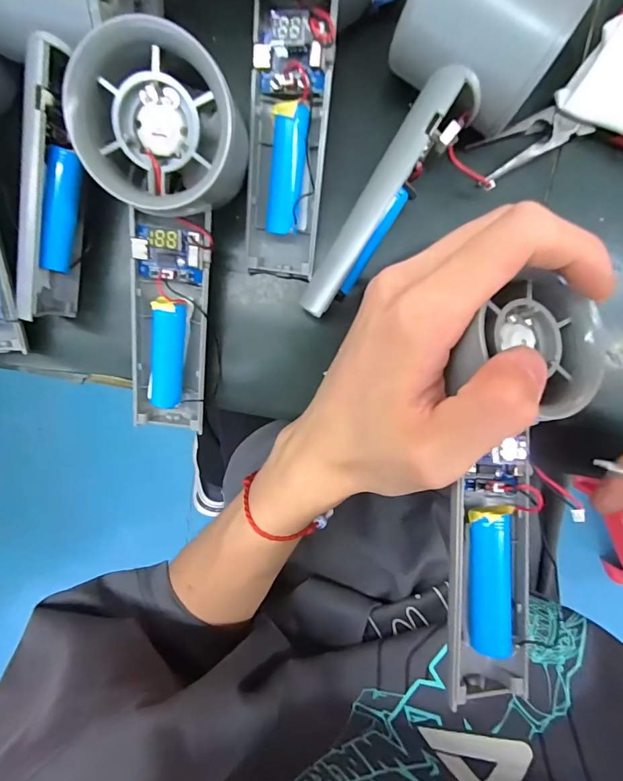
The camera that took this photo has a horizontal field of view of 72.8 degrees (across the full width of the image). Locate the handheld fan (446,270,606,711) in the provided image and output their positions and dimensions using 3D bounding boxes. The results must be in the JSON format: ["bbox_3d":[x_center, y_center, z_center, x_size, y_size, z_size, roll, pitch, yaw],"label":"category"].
[{"bbox_3d":[0.070,0.035,0.157,0.058,0.033,0.157,10,91,-2],"label":"handheld fan"}]

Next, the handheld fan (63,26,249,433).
[{"bbox_3d":[-0.057,-0.056,0.189,0.067,0.048,0.162,7,119,-2],"label":"handheld fan"}]

